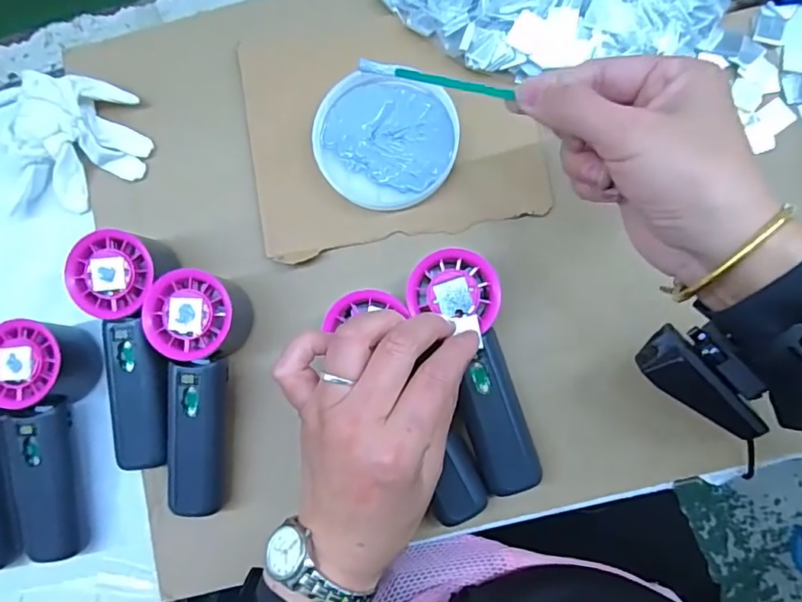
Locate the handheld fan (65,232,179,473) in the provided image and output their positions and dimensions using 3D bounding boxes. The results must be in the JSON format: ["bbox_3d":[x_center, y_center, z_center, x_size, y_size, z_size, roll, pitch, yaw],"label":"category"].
[{"bbox_3d":[-0.181,0.034,0.369,0.061,0.055,0.154,-3,82,4],"label":"handheld fan"}]

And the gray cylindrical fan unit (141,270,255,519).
[{"bbox_3d":[-0.139,0.060,0.364,0.051,0.052,0.152,6,82,6],"label":"gray cylindrical fan unit"}]

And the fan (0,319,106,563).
[{"bbox_3d":[-0.245,0.094,0.371,0.048,0.054,0.155,-2,82,4],"label":"fan"}]

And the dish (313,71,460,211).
[{"bbox_3d":[-0.010,-0.115,0.387,0.096,0.022,0.094,-1,82,5],"label":"dish"}]

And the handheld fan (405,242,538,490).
[{"bbox_3d":[0.049,0.043,0.355,0.051,0.040,0.153,-18,94,2],"label":"handheld fan"}]

